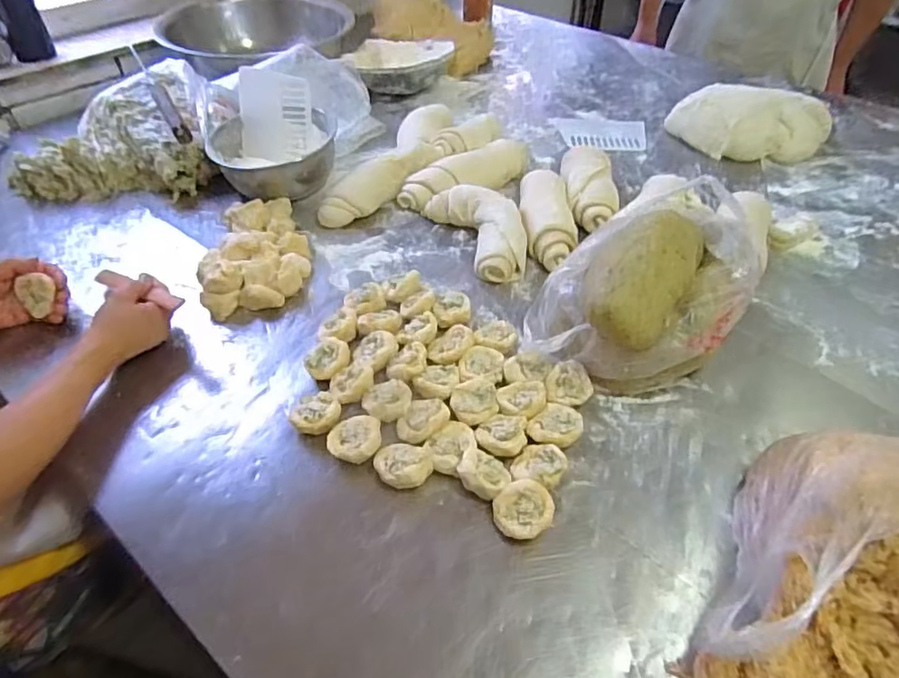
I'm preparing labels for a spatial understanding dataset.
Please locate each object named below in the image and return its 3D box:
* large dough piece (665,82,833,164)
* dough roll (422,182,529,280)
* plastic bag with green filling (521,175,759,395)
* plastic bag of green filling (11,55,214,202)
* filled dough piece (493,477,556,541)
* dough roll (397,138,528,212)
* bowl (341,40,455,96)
[{"bbox_3d":[0.533,-0.382,0.989,0.268,0.071,0.143,-1,46,-1],"label":"large dough piece"},{"bbox_3d":[0.049,-0.155,0.767,0.095,0.047,0.180,-21,49,-19],"label":"dough roll"},{"bbox_3d":[0.209,-0.062,0.620,0.212,0.145,0.210,11,47,10],"label":"plastic bag with green filling"},{"bbox_3d":[-0.519,-0.336,0.894,0.291,0.120,0.228,-3,46,-2],"label":"plastic bag of green filling"},{"bbox_3d":[0.066,0.154,0.501,0.052,0.028,0.048,0,46,0],"label":"filled dough piece"},{"bbox_3d":[0.028,-0.255,0.859,0.225,0.060,0.058,-33,54,-28],"label":"dough roll"},{"bbox_3d":[-0.095,-0.535,1.111,0.206,0.069,0.177,-12,47,-11],"label":"bowl"}]

